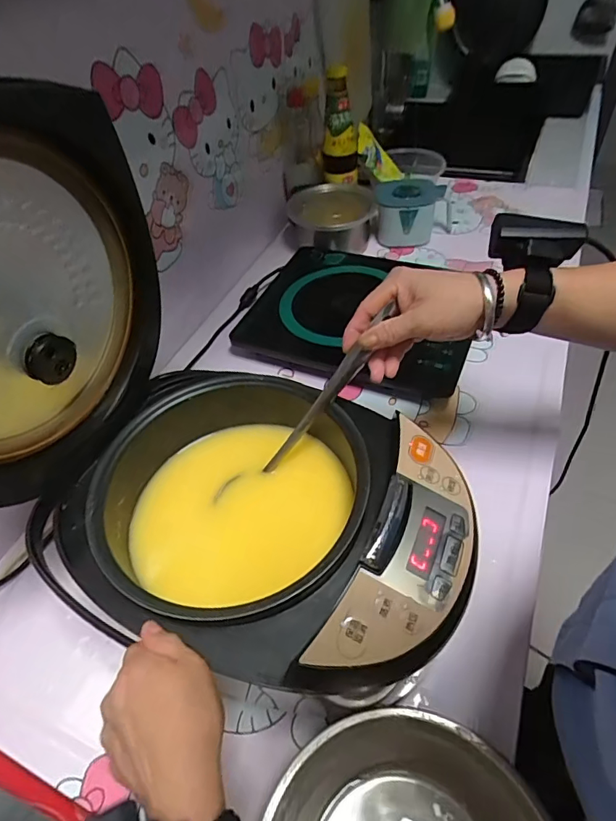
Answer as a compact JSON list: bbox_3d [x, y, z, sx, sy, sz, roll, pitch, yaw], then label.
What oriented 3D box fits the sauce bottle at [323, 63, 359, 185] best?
[{"bbox_3d":[0.058,-0.522,0.872,0.064,0.171,0.074,0,49,6],"label":"sauce bottle"}]

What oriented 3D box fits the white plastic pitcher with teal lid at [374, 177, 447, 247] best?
[{"bbox_3d":[0.191,-0.380,0.909,0.117,0.089,0.098,10,51,14],"label":"white plastic pitcher with teal lid"}]

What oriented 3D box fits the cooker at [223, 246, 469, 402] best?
[{"bbox_3d":[0.074,-0.160,0.757,0.355,0.059,0.272,13,52,17],"label":"cooker"}]

